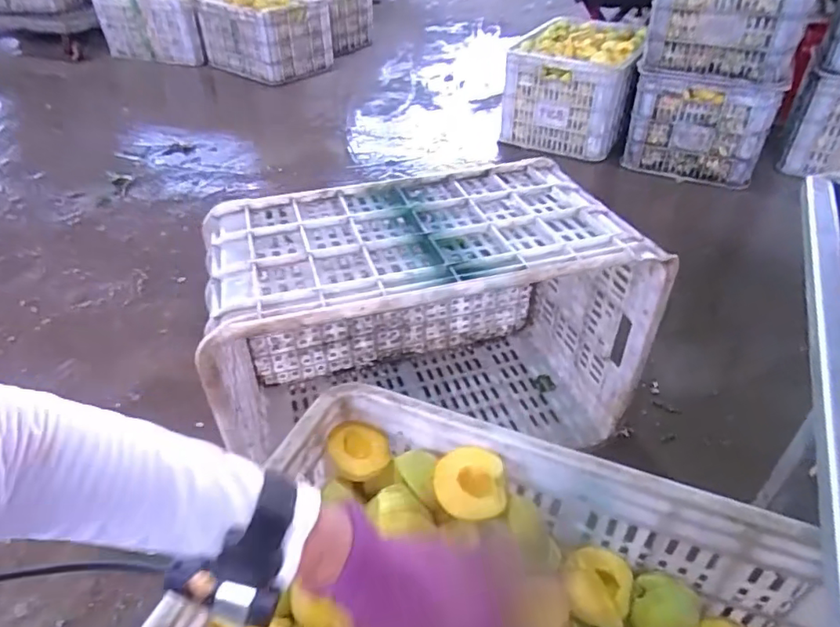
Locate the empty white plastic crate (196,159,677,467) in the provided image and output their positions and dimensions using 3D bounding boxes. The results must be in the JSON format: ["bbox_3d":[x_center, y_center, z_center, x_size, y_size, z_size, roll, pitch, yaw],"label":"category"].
[{"bbox_3d":[0.008,0.024,0.758,0.513,0.356,0.276,-11,42,-13],"label":"empty white plastic crate"}]

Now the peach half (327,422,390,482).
[{"bbox_3d":[-0.063,0.142,0.549,0.058,0.029,0.060,0,40,0],"label":"peach half"}]

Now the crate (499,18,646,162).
[{"bbox_3d":[0.490,-0.740,1.758,0.368,0.292,0.469,14,42,15],"label":"crate"}]

